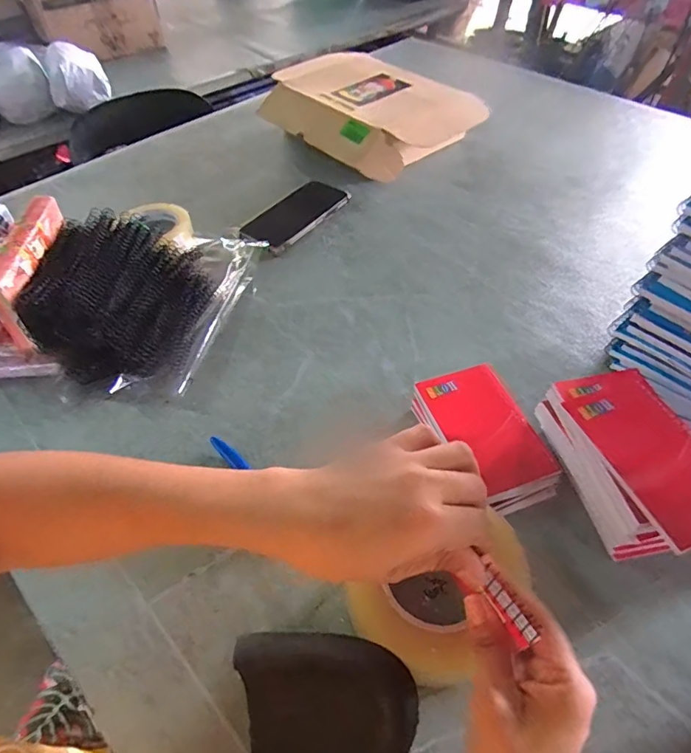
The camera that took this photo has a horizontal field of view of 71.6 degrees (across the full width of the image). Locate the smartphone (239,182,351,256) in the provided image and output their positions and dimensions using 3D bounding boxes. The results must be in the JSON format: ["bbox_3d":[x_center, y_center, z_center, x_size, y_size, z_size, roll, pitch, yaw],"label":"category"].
[{"bbox_3d":[-0.073,-0.234,0.690,0.076,0.009,0.169,34,60,16],"label":"smartphone"}]

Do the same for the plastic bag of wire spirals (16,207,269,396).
[{"bbox_3d":[-0.233,-0.116,0.559,0.188,0.091,0.279,10,52,10],"label":"plastic bag of wire spirals"}]

